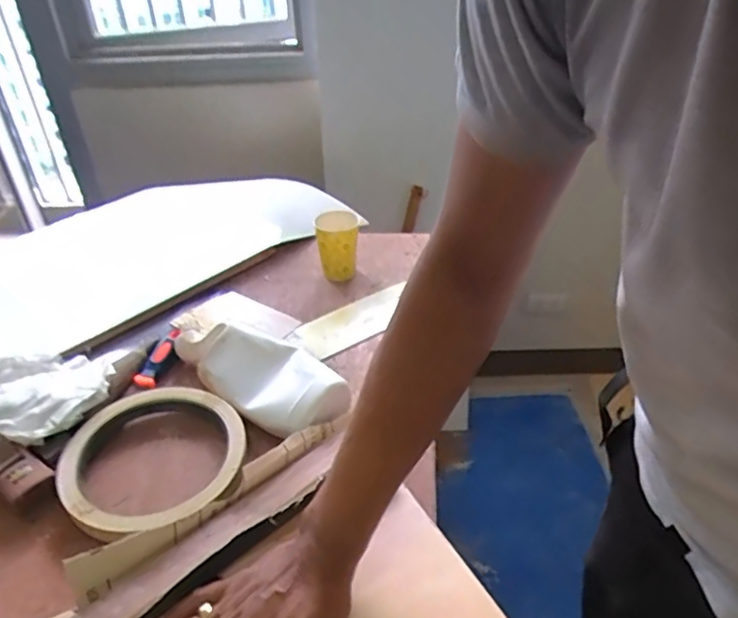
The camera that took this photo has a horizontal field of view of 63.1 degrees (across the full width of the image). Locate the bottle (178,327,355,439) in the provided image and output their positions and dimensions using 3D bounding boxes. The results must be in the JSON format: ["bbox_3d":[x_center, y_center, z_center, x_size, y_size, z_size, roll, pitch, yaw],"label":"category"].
[{"bbox_3d":[-0.141,0.072,0.716,0.251,0.052,0.101,17,37,31],"label":"bottle"}]

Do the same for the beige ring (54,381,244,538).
[{"bbox_3d":[-0.225,0.157,0.638,0.188,0.033,0.187,-1,38,0],"label":"beige ring"}]

